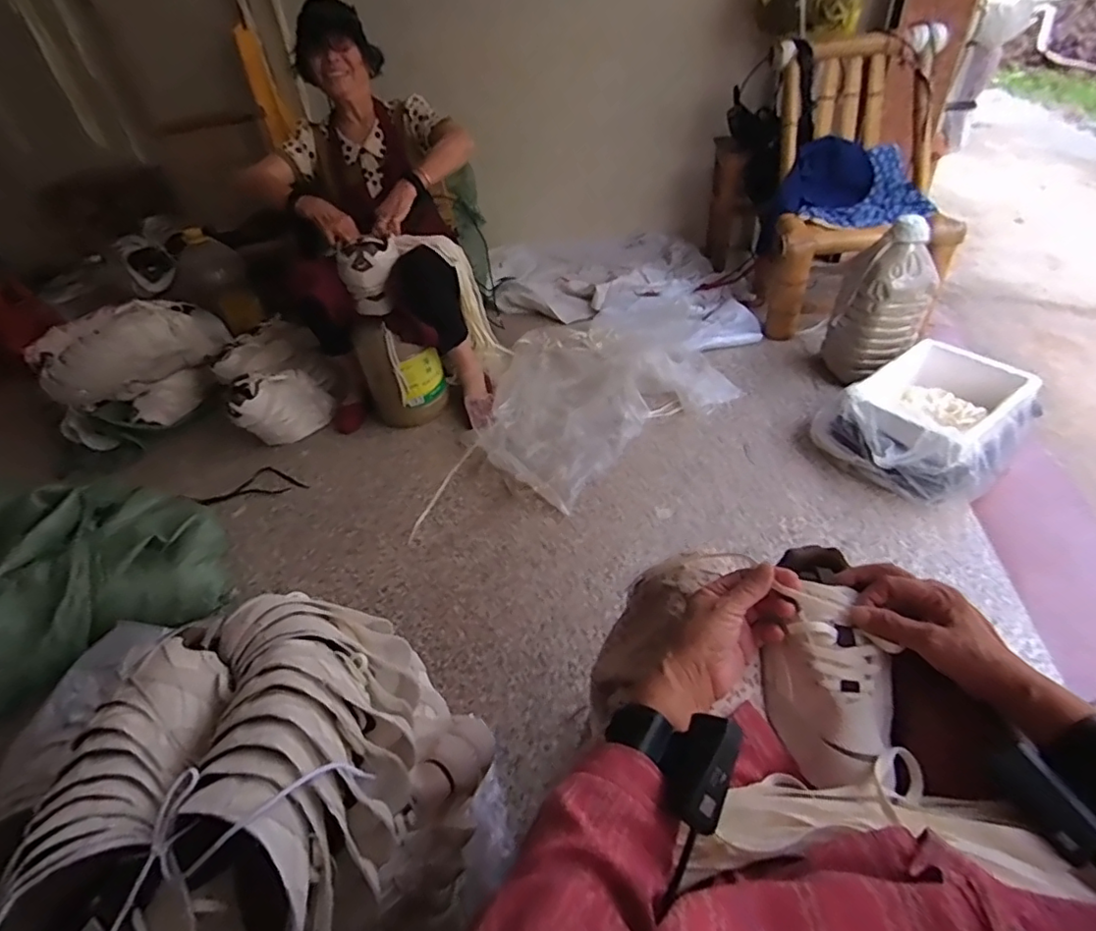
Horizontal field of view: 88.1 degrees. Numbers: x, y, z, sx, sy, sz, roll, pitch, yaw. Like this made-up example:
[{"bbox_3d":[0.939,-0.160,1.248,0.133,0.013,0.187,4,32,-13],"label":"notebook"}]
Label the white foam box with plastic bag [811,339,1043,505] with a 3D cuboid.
[{"bbox_3d":[0.863,-0.107,1.299,0.453,0.146,0.355,-31,48,-27],"label":"white foam box with plastic bag"}]

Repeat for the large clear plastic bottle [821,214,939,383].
[{"bbox_3d":[0.867,-0.413,1.466,0.154,0.377,0.193,-20,43,-16],"label":"large clear plastic bottle"}]

